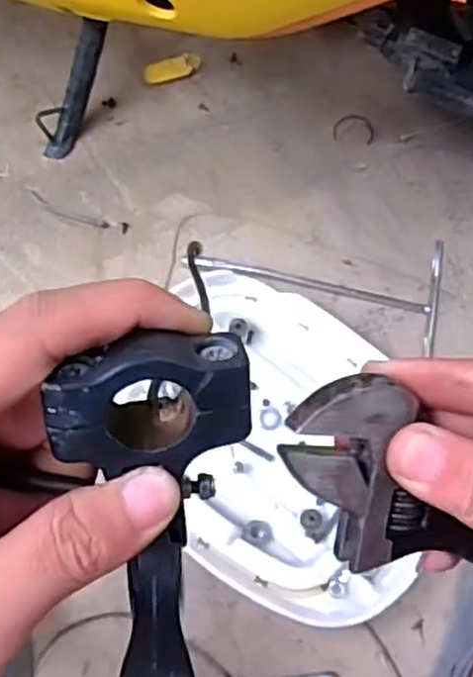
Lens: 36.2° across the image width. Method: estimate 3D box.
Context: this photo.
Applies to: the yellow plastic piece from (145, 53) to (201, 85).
[{"bbox_3d":[-0.080,-0.337,0.905,0.070,0.013,0.026,-19,71,-8],"label":"yellow plastic piece"}]

